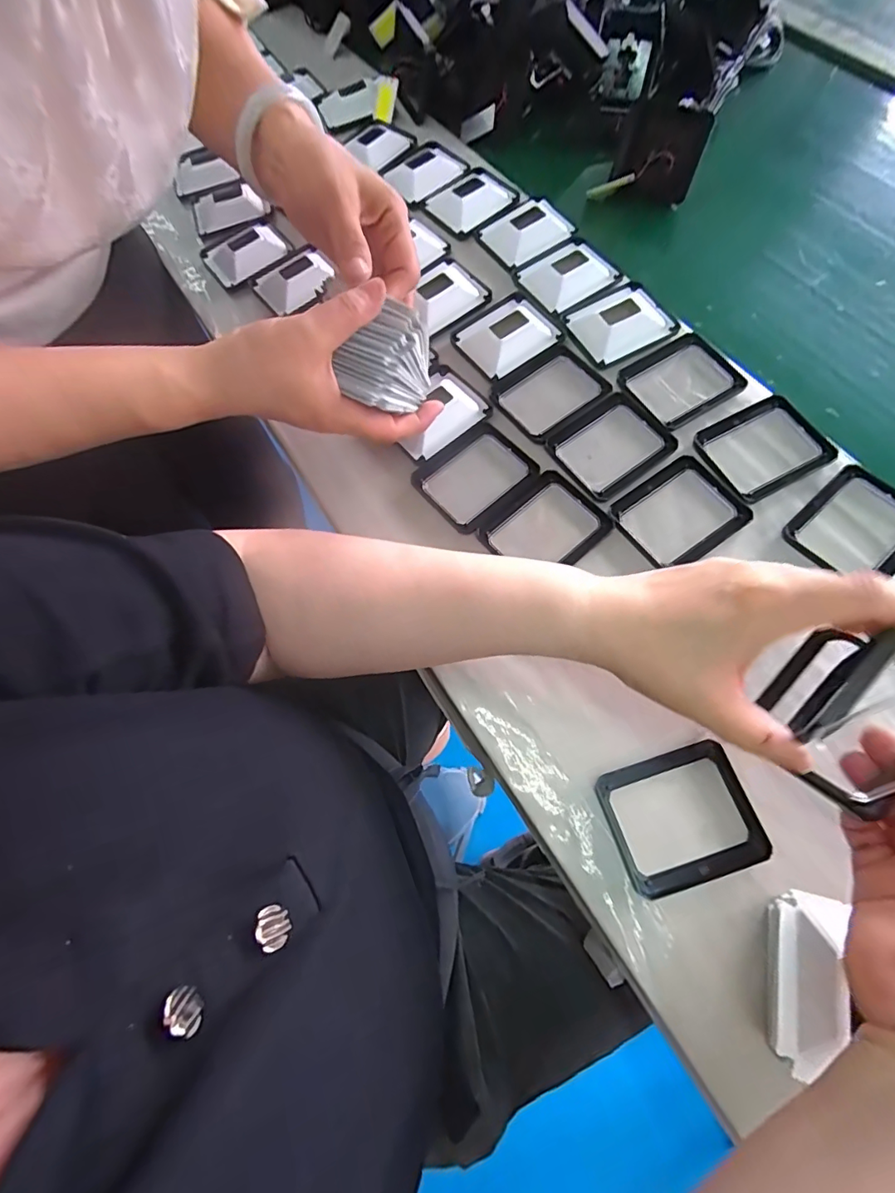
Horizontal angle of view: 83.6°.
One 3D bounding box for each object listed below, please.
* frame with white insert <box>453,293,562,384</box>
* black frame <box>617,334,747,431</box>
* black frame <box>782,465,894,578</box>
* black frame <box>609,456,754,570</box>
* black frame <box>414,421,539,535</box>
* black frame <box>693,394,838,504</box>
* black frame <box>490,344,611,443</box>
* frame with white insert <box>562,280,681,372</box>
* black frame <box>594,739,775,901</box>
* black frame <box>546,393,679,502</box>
[{"bbox_3d":[0.050,-0.226,0.425,0.078,0.013,0.070,-32,70,-9],"label":"frame with white insert"},{"bbox_3d":[0.189,-0.174,0.400,0.086,0.010,0.070,-28,70,-7],"label":"black frame"},{"bbox_3d":[0.284,-0.048,0.344,0.084,0.010,0.069,-41,71,-11],"label":"black frame"},{"bbox_3d":[0.167,-0.060,0.358,0.085,0.005,0.068,-33,70,-9],"label":"black frame"},{"bbox_3d":[0.022,-0.093,0.387,0.082,0.010,0.069,-38,71,-11],"label":"black frame"},{"bbox_3d":[0.239,-0.113,0.374,0.088,0.009,0.068,-25,69,-6],"label":"black frame"},{"bbox_3d":[0.084,-0.166,0.403,0.085,0.011,0.065,-35,70,-9],"label":"black frame"},{"bbox_3d":[0.149,-0.234,0.423,0.081,0.013,0.072,-24,69,-6],"label":"frame with white insert"},{"bbox_3d":[0.137,0.129,0.293,0.080,0.010,0.070,-18,69,-3],"label":"black frame"},{"bbox_3d":[0.126,-0.116,0.382,0.082,0.005,0.069,-34,70,-9],"label":"black frame"}]

